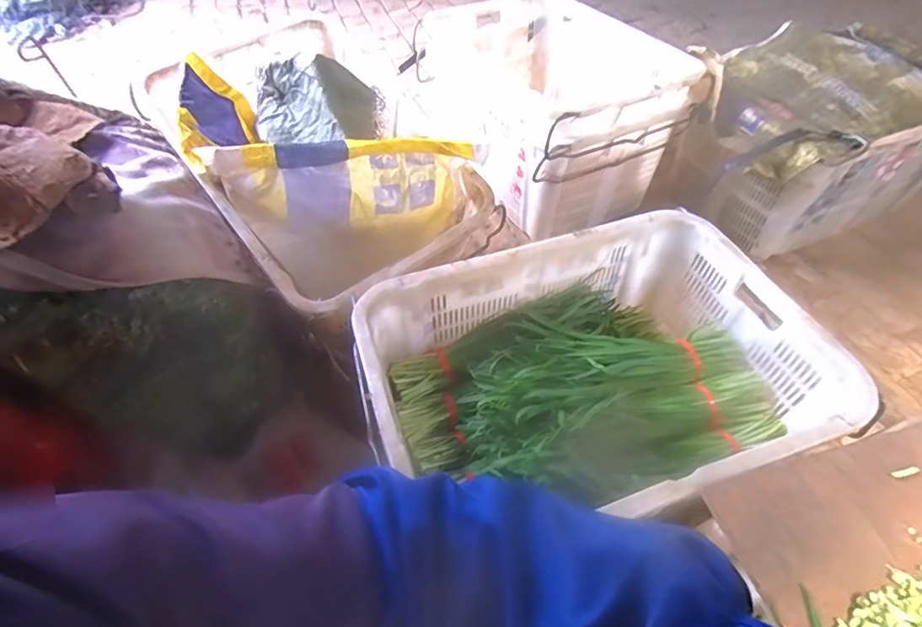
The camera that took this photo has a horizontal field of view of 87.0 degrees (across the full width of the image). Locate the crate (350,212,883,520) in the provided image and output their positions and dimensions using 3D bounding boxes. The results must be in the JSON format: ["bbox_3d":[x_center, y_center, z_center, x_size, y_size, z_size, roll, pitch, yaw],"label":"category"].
[{"bbox_3d":[0.211,0.160,0.880,0.688,0.369,0.466,-15,52,-10],"label":"crate"}]

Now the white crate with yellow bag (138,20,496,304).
[{"bbox_3d":[-0.303,-0.315,1.051,0.460,0.317,0.653,-34,57,-24],"label":"white crate with yellow bag"}]

